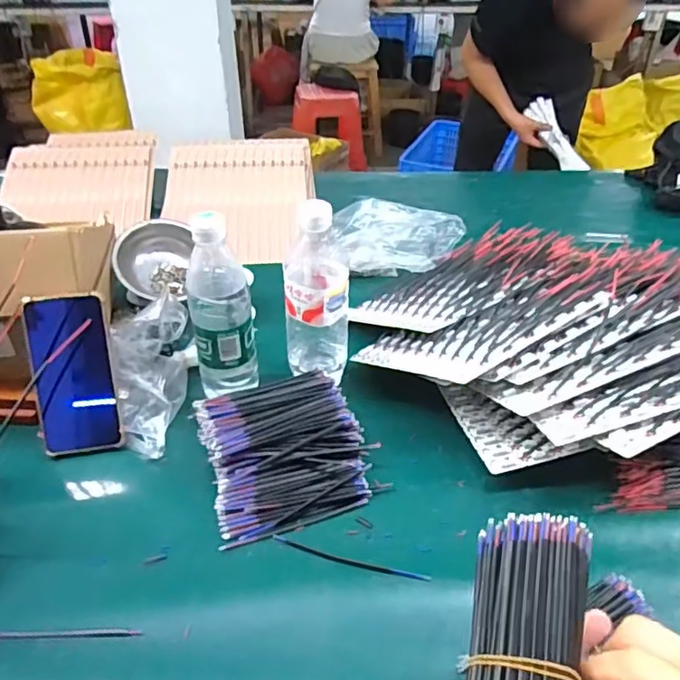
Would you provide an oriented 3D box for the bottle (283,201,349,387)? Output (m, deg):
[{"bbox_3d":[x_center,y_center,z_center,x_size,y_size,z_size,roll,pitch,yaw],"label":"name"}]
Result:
[{"bbox_3d":[-0.026,-0.050,0.647,0.072,0.213,0.064,1,38,1],"label":"bottle"}]

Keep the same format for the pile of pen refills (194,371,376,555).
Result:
[{"bbox_3d":[-0.054,0.108,0.587,0.158,0.056,0.149,-13,40,-16],"label":"pile of pen refills"}]

